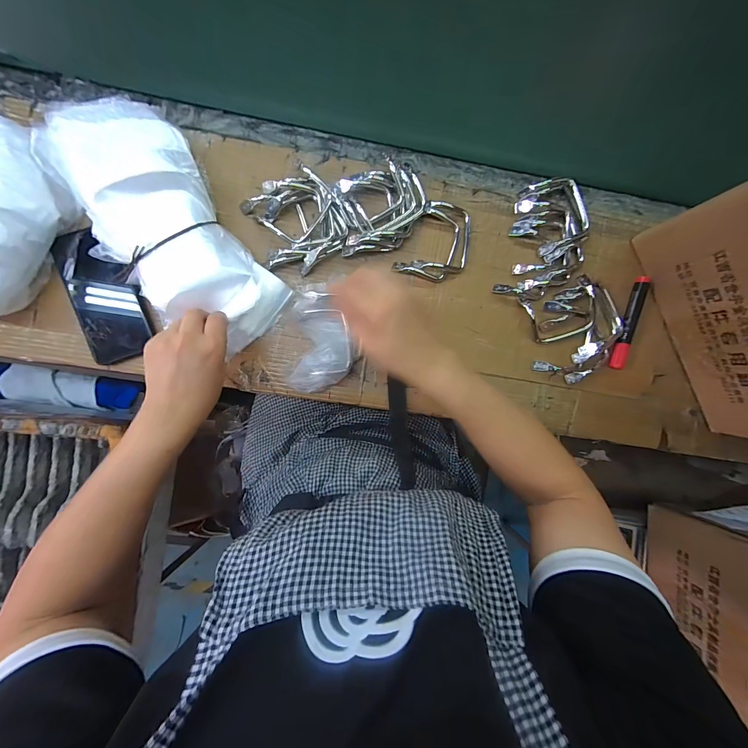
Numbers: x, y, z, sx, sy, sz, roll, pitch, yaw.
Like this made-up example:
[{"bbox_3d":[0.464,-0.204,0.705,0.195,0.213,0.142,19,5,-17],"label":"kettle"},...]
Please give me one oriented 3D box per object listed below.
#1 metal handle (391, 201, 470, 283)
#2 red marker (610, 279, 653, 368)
[{"bbox_3d":[0.085,-0.184,0.441,0.094,0.015,0.108,14,91,-4],"label":"metal handle"},{"bbox_3d":[0.363,-0.073,0.460,0.021,0.014,0.135,17,90,-4],"label":"red marker"}]

